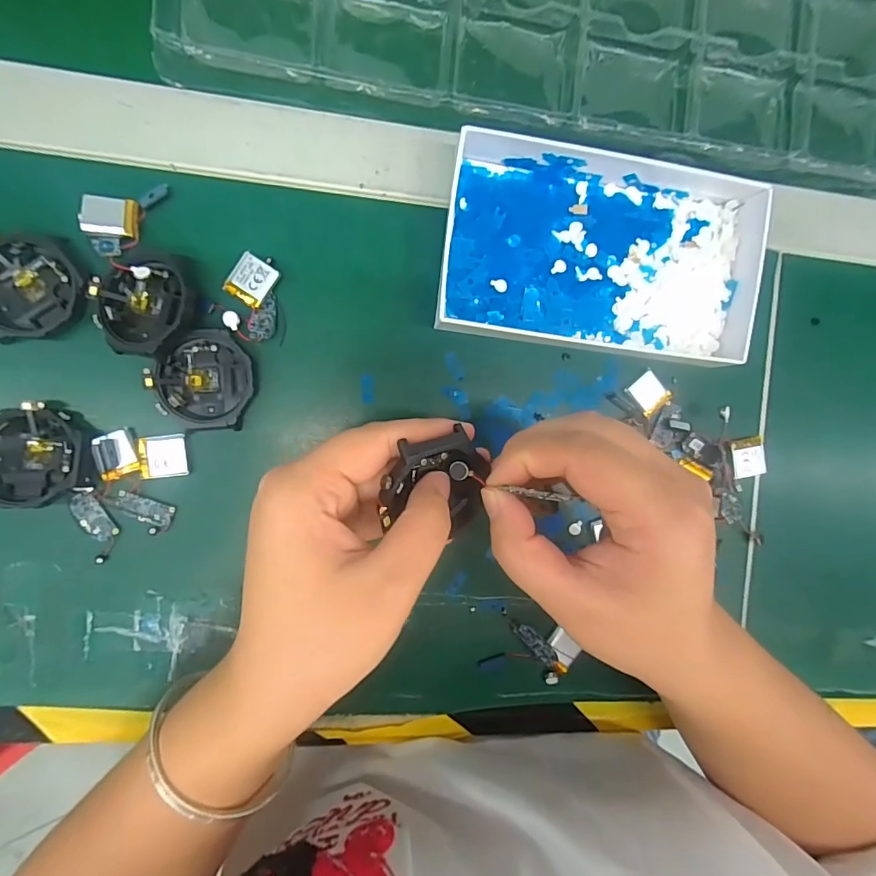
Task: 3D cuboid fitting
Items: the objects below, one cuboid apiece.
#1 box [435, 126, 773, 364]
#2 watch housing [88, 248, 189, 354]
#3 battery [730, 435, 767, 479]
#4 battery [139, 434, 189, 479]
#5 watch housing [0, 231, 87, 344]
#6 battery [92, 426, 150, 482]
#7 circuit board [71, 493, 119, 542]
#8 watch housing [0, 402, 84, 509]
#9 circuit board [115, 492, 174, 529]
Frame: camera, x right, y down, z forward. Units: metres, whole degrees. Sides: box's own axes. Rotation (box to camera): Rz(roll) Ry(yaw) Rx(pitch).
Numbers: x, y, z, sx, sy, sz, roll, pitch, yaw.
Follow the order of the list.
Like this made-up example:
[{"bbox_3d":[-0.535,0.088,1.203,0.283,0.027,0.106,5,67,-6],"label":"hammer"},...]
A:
[{"bbox_3d":[0.092,-0.109,0.259,0.173,0.026,0.115,5,91,-7],"label":"box"},{"bbox_3d":[-0.147,-0.068,0.231,0.046,0.017,0.050,0,92,-7],"label":"watch housing"},{"bbox_3d":[0.190,0.012,0.285,0.020,0.005,0.025,-12,94,-7],"label":"battery"},{"bbox_3d":[-0.142,0.010,0.241,0.022,0.004,0.022,-6,93,-7],"label":"battery"},{"bbox_3d":[-0.200,-0.074,0.228,0.050,0.011,0.050,-2,92,-7],"label":"watch housing"},{"bbox_3d":[-0.162,0.008,0.236,0.019,0.008,0.023,-13,94,-7],"label":"battery"},{"bbox_3d":[-0.178,0.041,0.239,0.014,0.004,0.027,-32,96,-5],"label":"circuit board"},{"bbox_3d":[-0.202,0.008,0.230,0.047,0.012,0.048,0,92,-7],"label":"watch housing"},{"bbox_3d":[-0.153,0.037,0.242,0.028,0.004,0.012,22,89,-8],"label":"circuit board"}]

